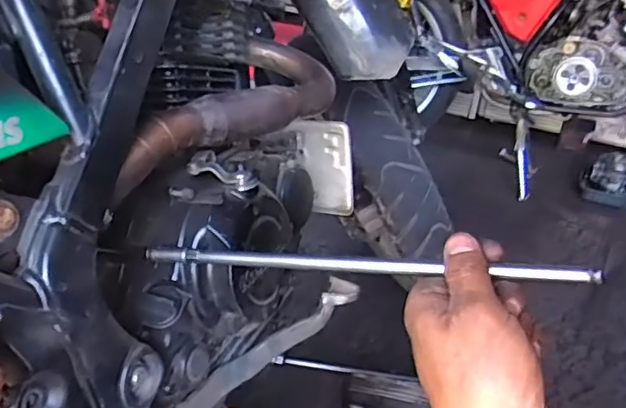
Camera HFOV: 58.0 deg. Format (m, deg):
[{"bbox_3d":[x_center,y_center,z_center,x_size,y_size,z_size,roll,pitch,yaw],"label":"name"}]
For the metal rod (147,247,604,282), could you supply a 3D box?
[{"bbox_3d":[0.020,0.038,0.359,0.289,0.011,0.008,1,23,21],"label":"metal rod"}]

